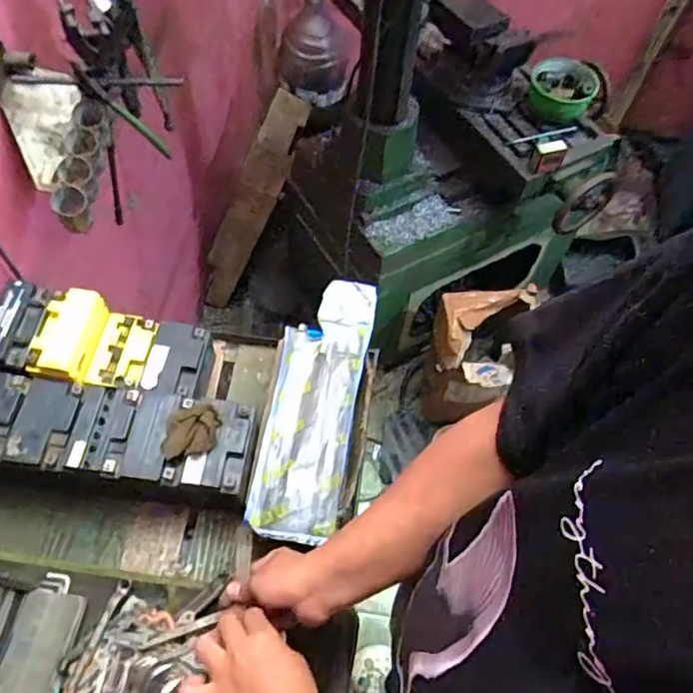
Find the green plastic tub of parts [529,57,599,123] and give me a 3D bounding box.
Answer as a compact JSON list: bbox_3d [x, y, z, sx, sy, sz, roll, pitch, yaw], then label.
[{"bbox_3d":[0.445,-0.531,1.219,0.133,0.070,0.147,17,60,7],"label":"green plastic tub of parts"}]

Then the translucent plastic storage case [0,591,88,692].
[{"bbox_3d":[-0.343,0.342,0.653,0.070,0.025,0.128,6,59,0],"label":"translucent plastic storage case"}]

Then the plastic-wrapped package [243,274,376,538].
[{"bbox_3d":[-0.042,0.068,0.776,0.112,0.034,0.358,10,59,3],"label":"plastic-wrapped package"}]

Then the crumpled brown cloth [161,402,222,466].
[{"bbox_3d":[-0.185,0.099,0.693,0.061,0.033,0.068,6,59,0],"label":"crumpled brown cloth"}]

